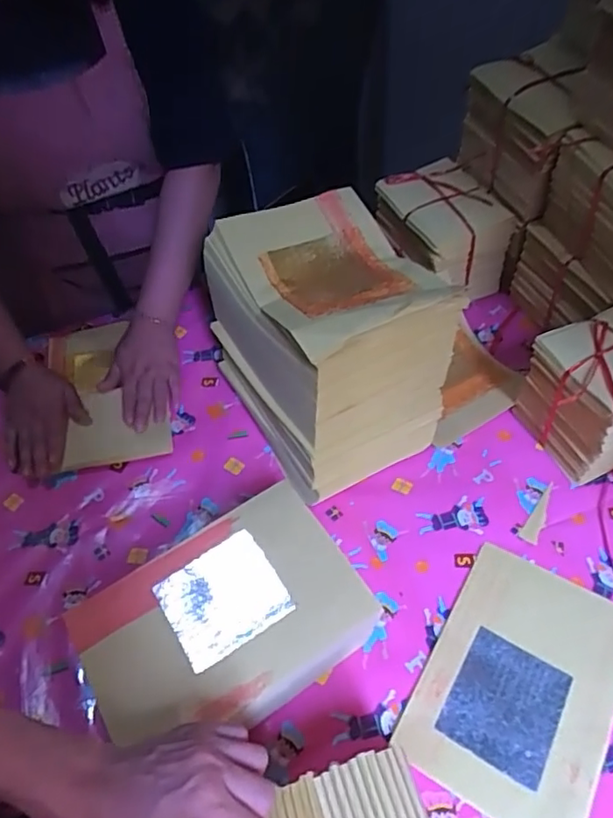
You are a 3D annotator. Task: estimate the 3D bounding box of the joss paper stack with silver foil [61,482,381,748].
[{"bbox_3d":[-0.071,0.178,0.497,0.224,0.028,0.166,-28,56,-22],"label":"joss paper stack with silver foil"}]

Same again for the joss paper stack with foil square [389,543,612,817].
[{"bbox_3d":[0.199,0.250,0.538,0.158,0.004,0.224,25,59,20],"label":"joss paper stack with foil square"}]

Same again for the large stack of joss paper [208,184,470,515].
[{"bbox_3d":[0.020,-0.068,0.649,0.167,0.245,0.235,-23,55,-19],"label":"large stack of joss paper"}]

